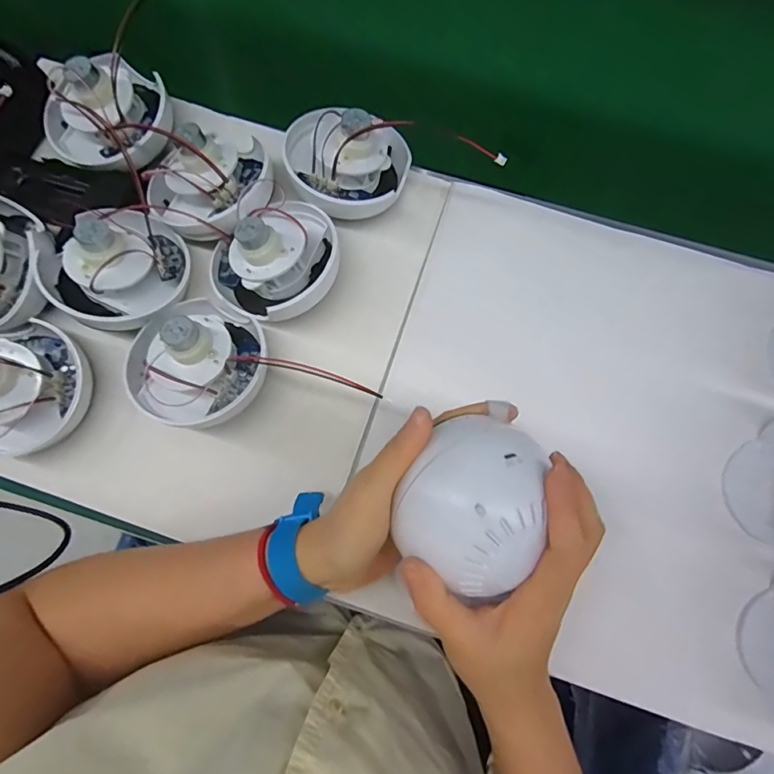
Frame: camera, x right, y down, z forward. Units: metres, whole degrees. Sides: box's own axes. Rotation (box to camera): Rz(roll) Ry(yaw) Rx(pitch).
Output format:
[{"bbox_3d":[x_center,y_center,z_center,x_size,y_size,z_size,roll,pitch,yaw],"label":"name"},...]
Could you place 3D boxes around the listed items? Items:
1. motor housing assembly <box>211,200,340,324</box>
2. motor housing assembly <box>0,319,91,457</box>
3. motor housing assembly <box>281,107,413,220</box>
[{"bbox_3d":[-0.089,-0.104,0.359,0.107,0.054,0.094,-33,80,-6],"label":"motor housing assembly"},{"bbox_3d":[-0.282,-0.003,0.347,0.087,0.062,0.106,-2,78,0],"label":"motor housing assembly"},{"bbox_3d":[-0.033,-0.192,0.390,0.107,0.068,0.098,-3,78,0],"label":"motor housing assembly"}]

